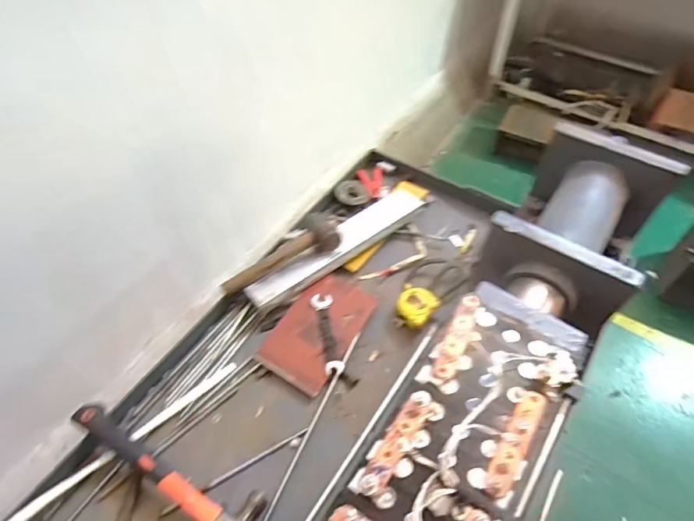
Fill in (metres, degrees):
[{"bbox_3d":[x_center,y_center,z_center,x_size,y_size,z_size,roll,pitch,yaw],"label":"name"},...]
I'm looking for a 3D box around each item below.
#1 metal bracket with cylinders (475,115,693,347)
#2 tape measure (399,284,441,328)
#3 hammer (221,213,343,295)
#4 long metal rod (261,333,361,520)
[{"bbox_3d":[0.336,-0.003,0.711,0.200,0.235,0.423,29,60,22],"label":"metal bracket with cylinders"},{"bbox_3d":[0.125,0.082,0.846,0.078,0.035,0.075,-2,54,2],"label":"tape measure"},{"bbox_3d":[-0.129,-0.018,0.885,0.246,0.059,0.081,-21,55,-12],"label":"hammer"},{"bbox_3d":[-0.066,0.282,0.724,0.015,0.015,0.388,19,57,17],"label":"long metal rod"}]

